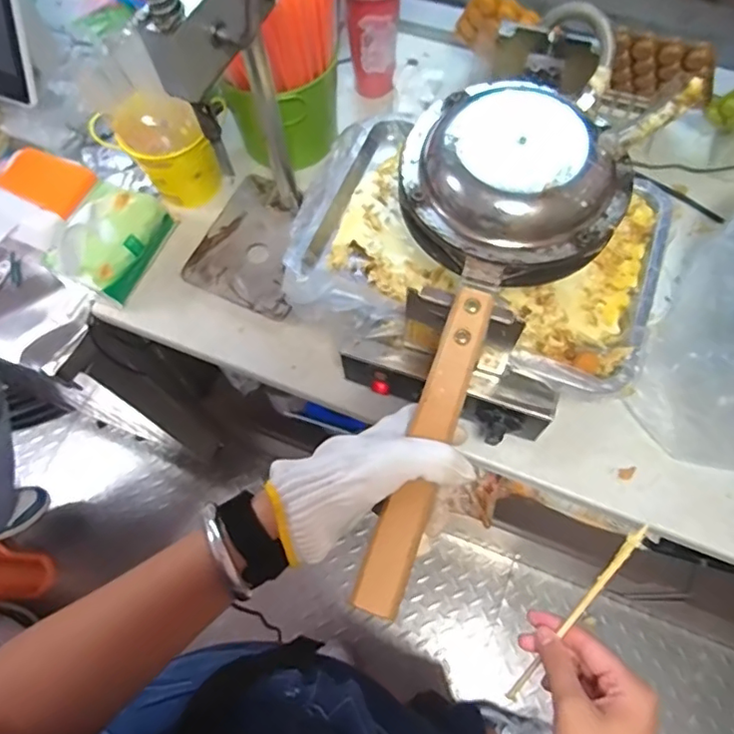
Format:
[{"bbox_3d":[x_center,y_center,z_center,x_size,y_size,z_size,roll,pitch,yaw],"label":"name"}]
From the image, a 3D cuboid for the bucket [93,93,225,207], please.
[{"bbox_3d":[-0.254,-0.266,0.718,0.101,0.110,0.082,39,74,17],"label":"bucket"}]

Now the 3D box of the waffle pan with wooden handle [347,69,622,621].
[{"bbox_3d":[0.071,-0.038,0.437,0.176,0.056,0.424,18,72,10],"label":"waffle pan with wooden handle"}]

